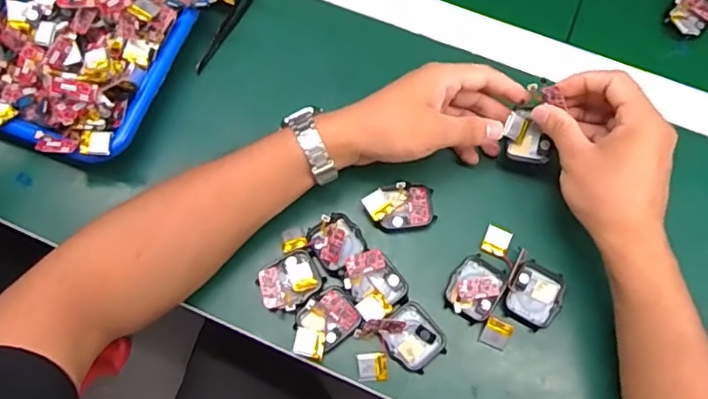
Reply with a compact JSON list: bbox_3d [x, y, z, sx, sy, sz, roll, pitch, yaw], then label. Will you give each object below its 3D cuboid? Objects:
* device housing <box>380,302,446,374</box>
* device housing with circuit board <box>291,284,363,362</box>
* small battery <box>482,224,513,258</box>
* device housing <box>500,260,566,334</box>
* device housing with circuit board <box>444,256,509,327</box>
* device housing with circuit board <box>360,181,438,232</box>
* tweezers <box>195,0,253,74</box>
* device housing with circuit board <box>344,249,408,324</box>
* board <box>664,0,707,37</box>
[{"bbox_3d":[0.044,0.104,0.412,0.039,0.010,0.044,-38,75,-11],"label":"device housing"},{"bbox_3d":[-0.022,0.092,0.410,0.054,0.008,0.038,-41,76,-12],"label":"device housing with circuit board"},{"bbox_3d":[0.113,0.033,0.435,0.020,0.004,0.023,25,74,9],"label":"small battery"},{"bbox_3d":[0.137,0.073,0.419,0.039,0.006,0.045,27,74,9],"label":"device housing"},{"bbox_3d":[0.093,0.069,0.421,0.037,0.014,0.045,29,75,10],"label":"device housing with circuit board"},{"bbox_3d":[0.037,0.006,0.440,0.056,0.019,0.036,-5,72,-1],"label":"device housing with circuit board"},{"bbox_3d":[-0.111,-0.164,0.502,0.013,0.009,0.119,22,73,8],"label":"tweezers"},{"bbox_3d":[0.016,0.064,0.417,0.042,0.015,0.049,-34,75,-10],"label":"device housing with circuit board"},{"bbox_3d":[0.306,-0.168,0.496,0.056,0.011,0.037,-41,76,-11],"label":"board"}]

